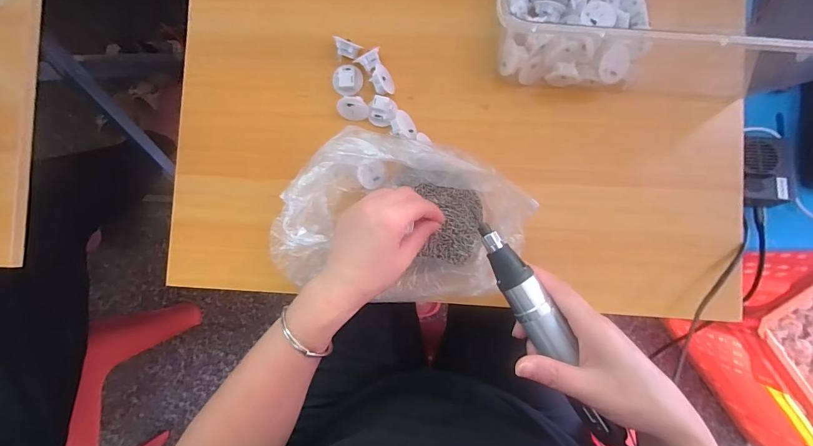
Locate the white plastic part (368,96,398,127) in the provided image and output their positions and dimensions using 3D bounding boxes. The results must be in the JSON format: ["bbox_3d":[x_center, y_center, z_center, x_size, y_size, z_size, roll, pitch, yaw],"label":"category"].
[{"bbox_3d":[-0.024,-0.116,0.389,0.028,0.016,0.028,0,88,4],"label":"white plastic part"}]

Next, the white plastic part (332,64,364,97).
[{"bbox_3d":[-0.062,-0.150,0.393,0.030,0.013,0.031,0,88,4],"label":"white plastic part"}]

